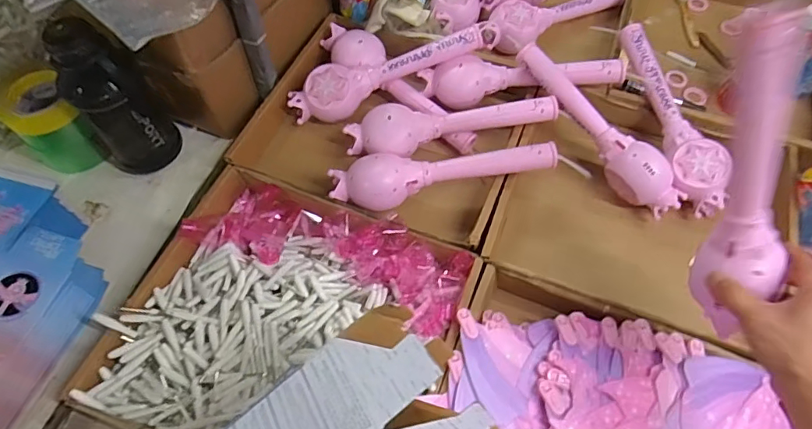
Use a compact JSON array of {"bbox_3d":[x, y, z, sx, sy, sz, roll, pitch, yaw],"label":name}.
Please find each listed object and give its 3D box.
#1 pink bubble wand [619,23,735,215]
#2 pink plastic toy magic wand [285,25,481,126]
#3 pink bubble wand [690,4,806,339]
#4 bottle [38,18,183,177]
[{"bbox_3d":[0.393,-0.148,0.712,0.075,0.067,0.298,-5,60,-3],"label":"pink bubble wand"},{"bbox_3d":[-0.031,-0.221,0.754,0.305,0.074,0.066,-20,62,-12],"label":"pink plastic toy magic wand"},{"bbox_3d":[0.308,-0.016,0.423,0.063,0.308,0.054,-14,26,-8],"label":"pink bubble wand"},{"bbox_3d":[-0.387,-0.147,0.649,0.098,0.229,0.083,-38,67,-20],"label":"bottle"}]

